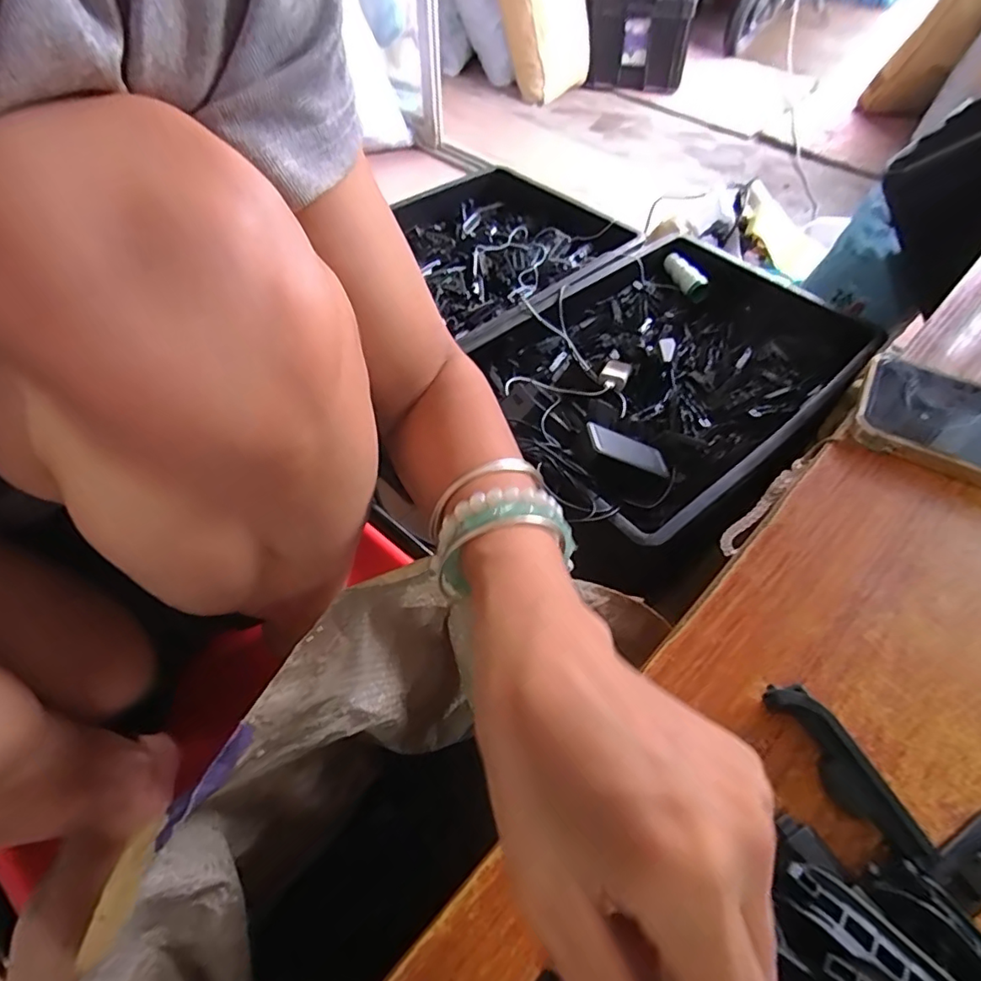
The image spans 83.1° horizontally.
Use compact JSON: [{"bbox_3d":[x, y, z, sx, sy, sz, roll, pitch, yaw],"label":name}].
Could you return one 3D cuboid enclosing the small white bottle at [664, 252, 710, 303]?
[{"bbox_3d":[0.347,-0.378,0.987,0.042,0.034,0.115,-14,55,-11],"label":"small white bottle"}]

